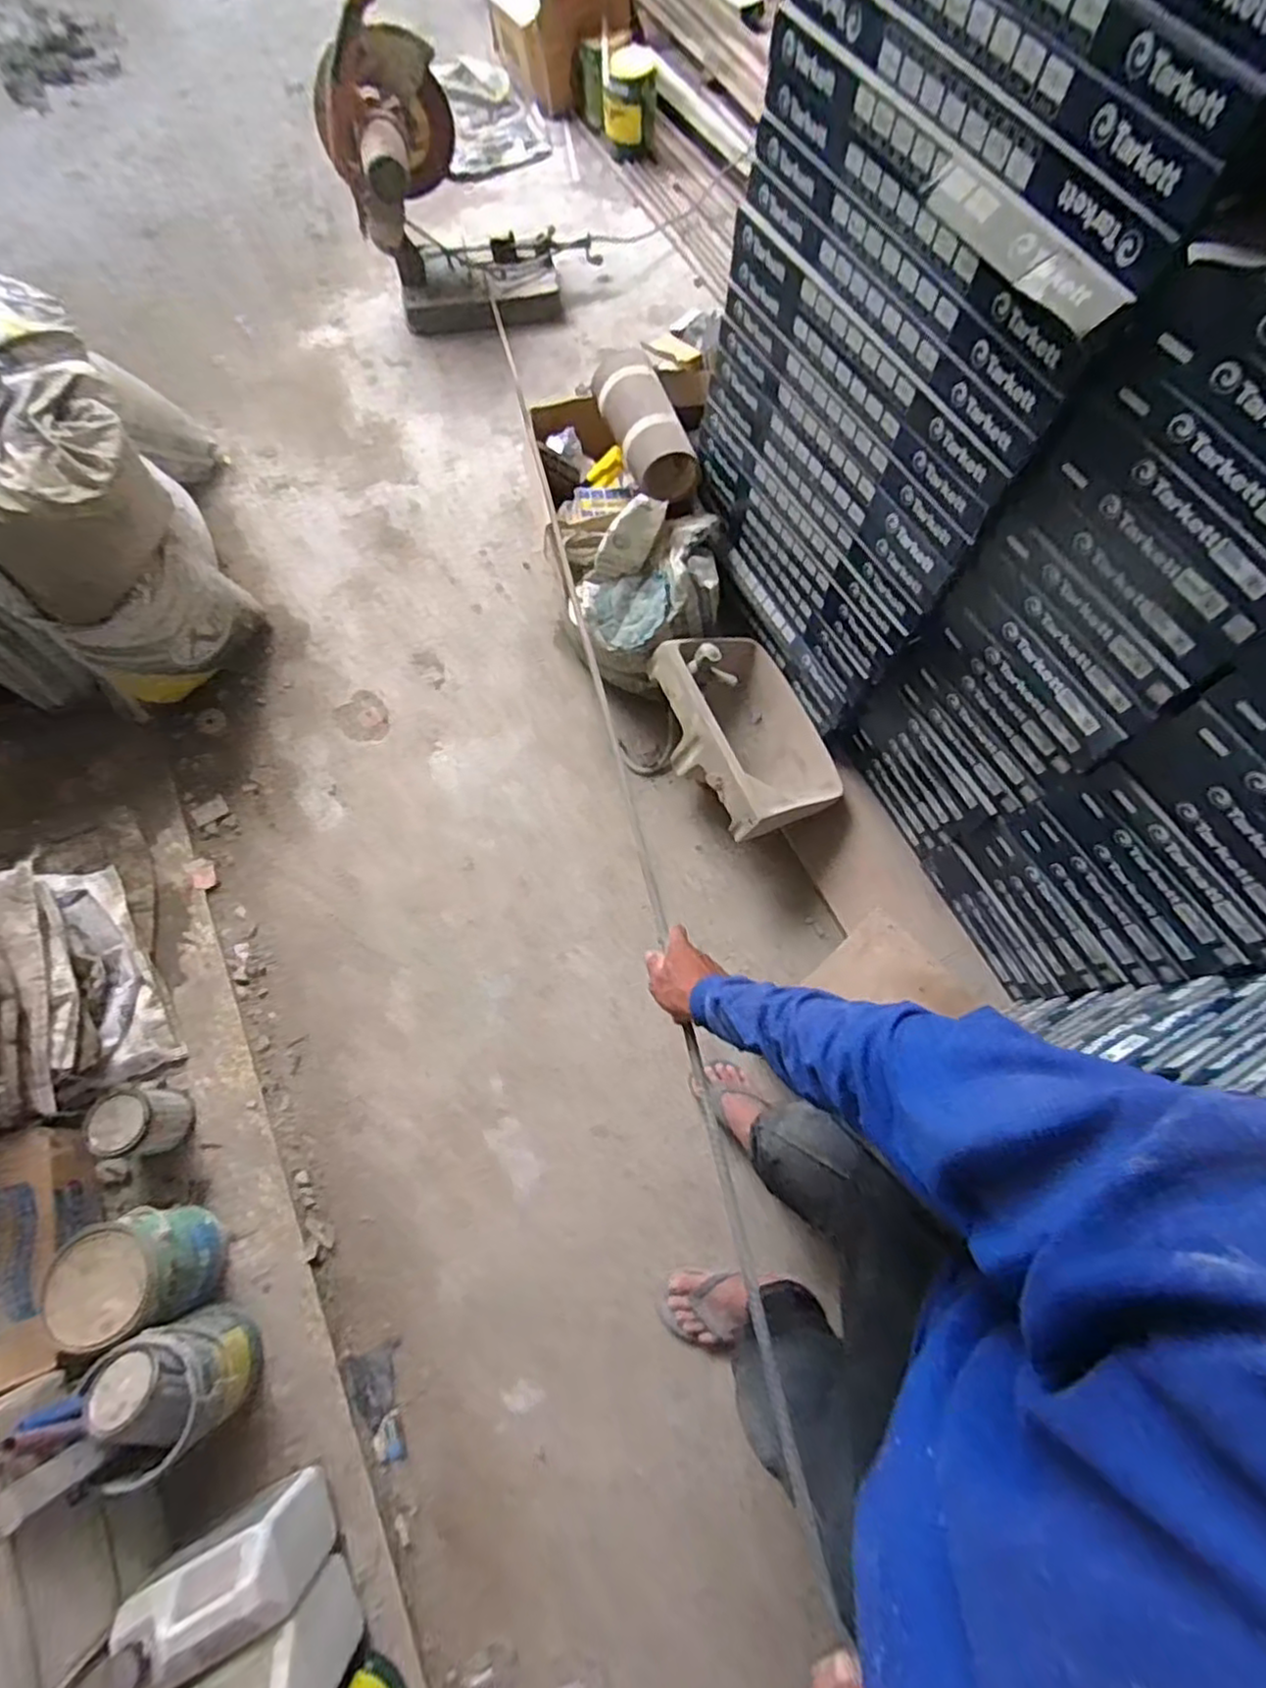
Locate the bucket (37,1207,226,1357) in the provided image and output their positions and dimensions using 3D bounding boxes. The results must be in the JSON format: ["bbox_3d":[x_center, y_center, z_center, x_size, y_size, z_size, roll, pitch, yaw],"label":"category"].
[{"bbox_3d":[-0.772,0.670,1.091,0.165,0.191,0.165,1,71,-2],"label":"bucket"}]

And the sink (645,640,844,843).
[{"bbox_3d":[0.238,-0.234,1.469,0.313,0.255,0.407,-24,73,-10],"label":"sink"}]

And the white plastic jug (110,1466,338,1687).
[{"bbox_3d":[-0.556,1.016,0.978,0.211,0.223,0.123,-23,73,-10],"label":"white plastic jug"}]

